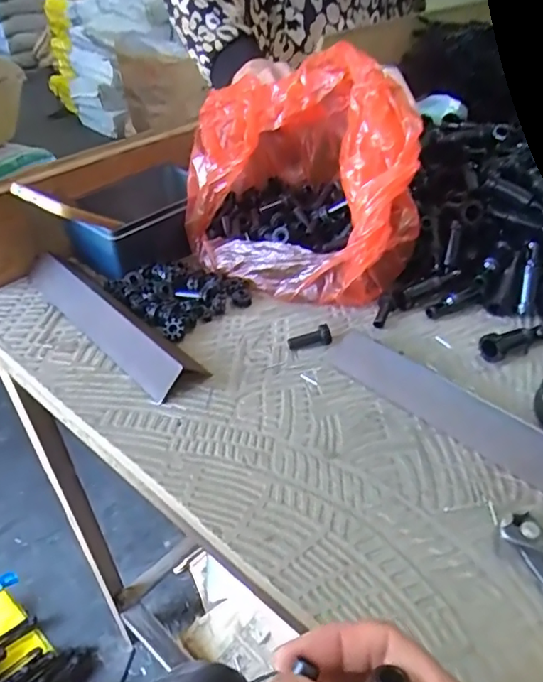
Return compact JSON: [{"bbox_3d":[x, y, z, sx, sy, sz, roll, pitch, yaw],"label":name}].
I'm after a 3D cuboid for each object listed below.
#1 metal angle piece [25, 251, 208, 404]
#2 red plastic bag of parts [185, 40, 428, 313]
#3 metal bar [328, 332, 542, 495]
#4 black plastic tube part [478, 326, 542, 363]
[{"bbox_3d":[-0.149,-0.027,0.477,0.052,0.024,0.236,-30,48,-31],"label":"metal angle piece"},{"bbox_3d":[0.030,-0.171,0.526,0.240,0.164,0.186,27,46,28],"label":"red plastic bag of parts"},{"bbox_3d":[0.161,0.065,0.368,0.283,0.024,0.033,30,48,31],"label":"metal bar"},{"bbox_3d":[0.210,-0.001,0.458,0.067,0.022,0.021,-19,43,-21],"label":"black plastic tube part"}]

